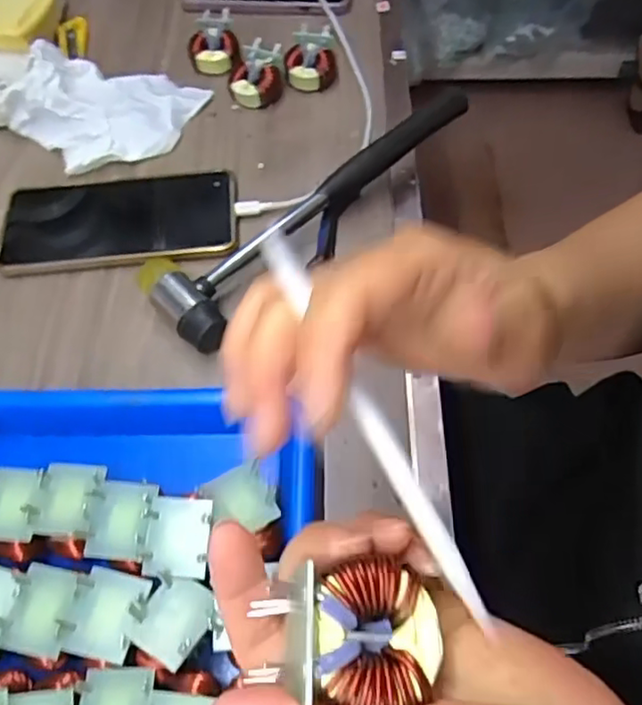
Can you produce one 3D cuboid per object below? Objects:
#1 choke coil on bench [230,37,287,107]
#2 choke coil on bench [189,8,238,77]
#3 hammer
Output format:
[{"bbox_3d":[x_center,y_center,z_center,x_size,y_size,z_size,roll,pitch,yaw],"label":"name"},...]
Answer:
[{"bbox_3d":[-0.053,-0.227,0.511,0.045,0.032,0.043,-6,59,-2],"label":"choke coil on bench"},{"bbox_3d":[-0.093,-0.266,0.532,0.040,0.031,0.039,-10,59,-4],"label":"choke coil on bench"},{"bbox_3d":[-0.003,-0.107,0.429,0.061,0.048,0.266,37,66,21],"label":"hammer"}]

